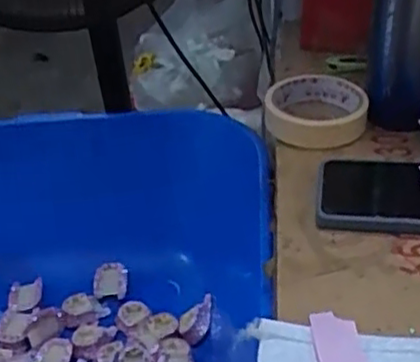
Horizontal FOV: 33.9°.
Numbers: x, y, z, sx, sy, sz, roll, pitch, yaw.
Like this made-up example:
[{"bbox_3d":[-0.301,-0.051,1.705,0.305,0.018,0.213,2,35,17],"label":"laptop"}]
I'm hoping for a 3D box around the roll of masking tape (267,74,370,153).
[{"bbox_3d":[0.097,-0.068,0.641,0.091,0.033,0.091,-5,35,1],"label":"roll of masking tape"}]

